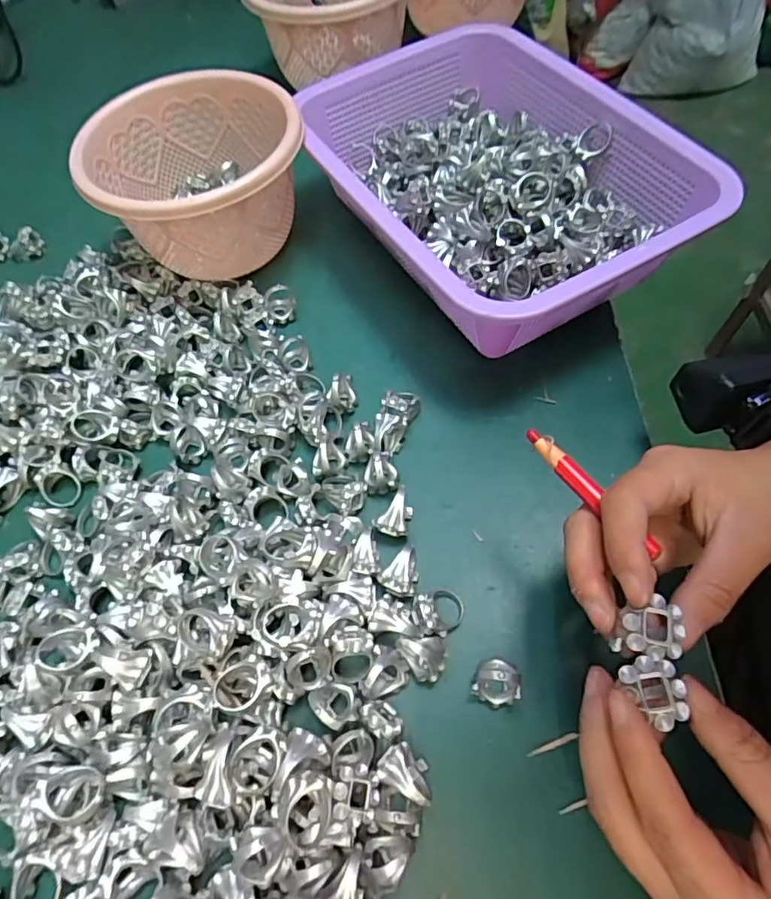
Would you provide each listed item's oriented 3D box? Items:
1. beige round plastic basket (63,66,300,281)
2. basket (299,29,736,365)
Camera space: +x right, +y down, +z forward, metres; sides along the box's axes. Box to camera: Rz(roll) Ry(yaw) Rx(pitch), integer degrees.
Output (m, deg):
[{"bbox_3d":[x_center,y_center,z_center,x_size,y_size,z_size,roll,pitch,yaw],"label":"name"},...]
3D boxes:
[{"bbox_3d":[-0.129,-0.189,0.390,0.140,0.084,0.143,-1,60,2],"label":"beige round plastic basket"},{"bbox_3d":[0.068,-0.176,0.381,0.191,0.090,0.266,-30,63,-14],"label":"basket"}]

